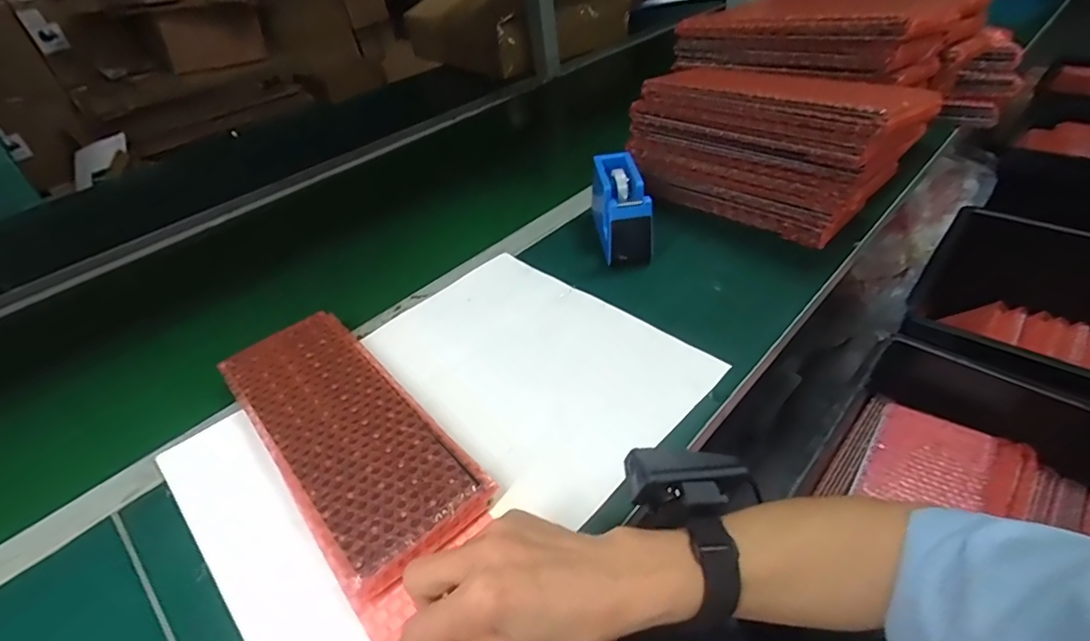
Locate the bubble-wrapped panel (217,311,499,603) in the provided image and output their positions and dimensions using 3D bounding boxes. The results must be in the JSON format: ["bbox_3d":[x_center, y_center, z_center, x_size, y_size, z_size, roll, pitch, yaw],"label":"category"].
[{"bbox_3d":[-0.164,0.084,0.433,0.109,0.024,0.281,-33,46,-28],"label":"bubble-wrapped panel"}]

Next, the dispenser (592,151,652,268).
[{"bbox_3d":[0.084,-0.130,0.608,0.054,0.079,0.139,-4,40,4],"label":"dispenser"}]

